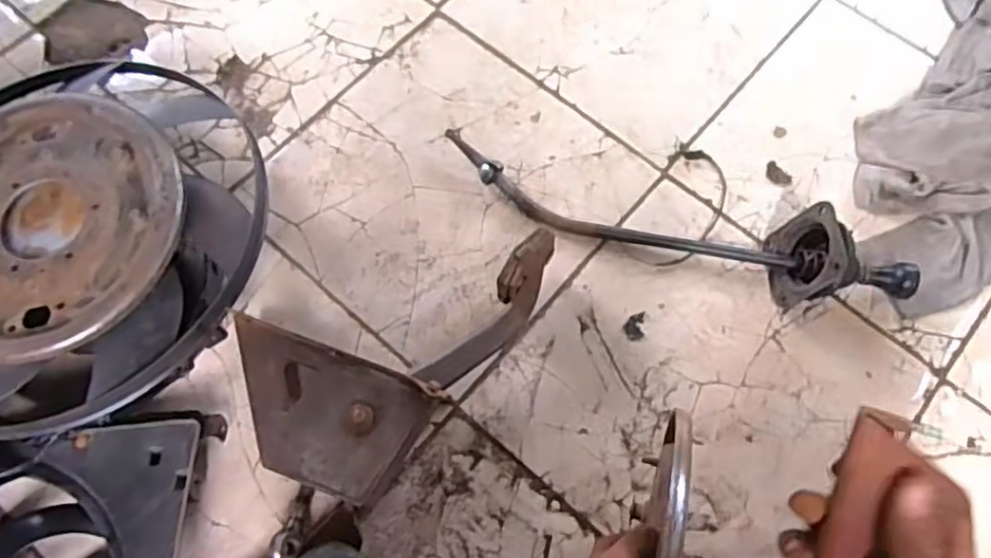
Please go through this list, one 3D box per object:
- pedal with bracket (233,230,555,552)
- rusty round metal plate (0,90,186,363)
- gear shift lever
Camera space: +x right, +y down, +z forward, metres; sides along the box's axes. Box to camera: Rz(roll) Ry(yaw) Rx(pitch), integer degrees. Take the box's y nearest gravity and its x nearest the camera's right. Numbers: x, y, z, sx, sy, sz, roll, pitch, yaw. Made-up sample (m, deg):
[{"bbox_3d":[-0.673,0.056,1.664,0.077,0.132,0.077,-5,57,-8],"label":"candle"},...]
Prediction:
[{"bbox_3d":[-0.128,0.069,0.769,0.232,0.112,0.397,35,74,11],"label":"pedal with bracket"},{"bbox_3d":[-0.491,-0.064,0.729,0.295,0.032,0.295,0,72,1],"label":"rusty round metal plate"},{"bbox_3d":[0.219,-0.072,0.824,0.594,0.094,0.122,13,71,4],"label":"gear shift lever"}]

